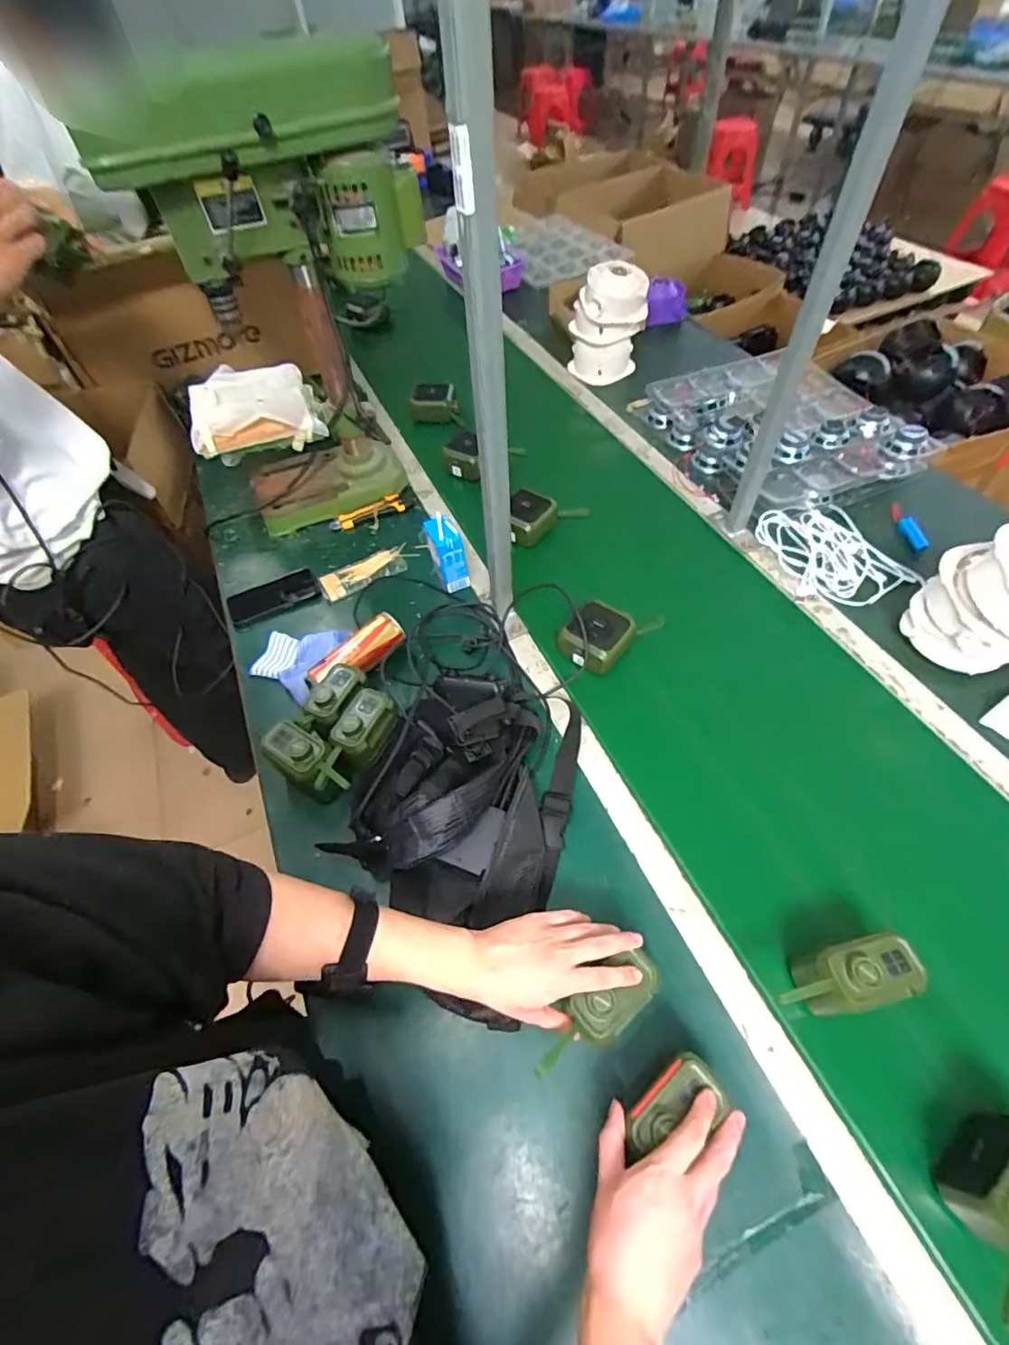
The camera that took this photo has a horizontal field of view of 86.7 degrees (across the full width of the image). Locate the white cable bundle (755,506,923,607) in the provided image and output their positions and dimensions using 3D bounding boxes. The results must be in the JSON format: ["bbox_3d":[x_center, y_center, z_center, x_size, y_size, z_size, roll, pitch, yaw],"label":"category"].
[{"bbox_3d":[0.529,-0.198,0.874,0.151,0.018,0.216,-22,57,-11],"label":"white cable bundle"}]

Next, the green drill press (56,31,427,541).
[{"bbox_3d":[-0.317,-0.549,0.881,0.396,0.558,0.219,-25,57,-12],"label":"green drill press"}]

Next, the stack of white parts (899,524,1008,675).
[{"bbox_3d":[0.621,-0.078,0.671,0.128,0.186,0.143,1,55,5],"label":"stack of white parts"}]

